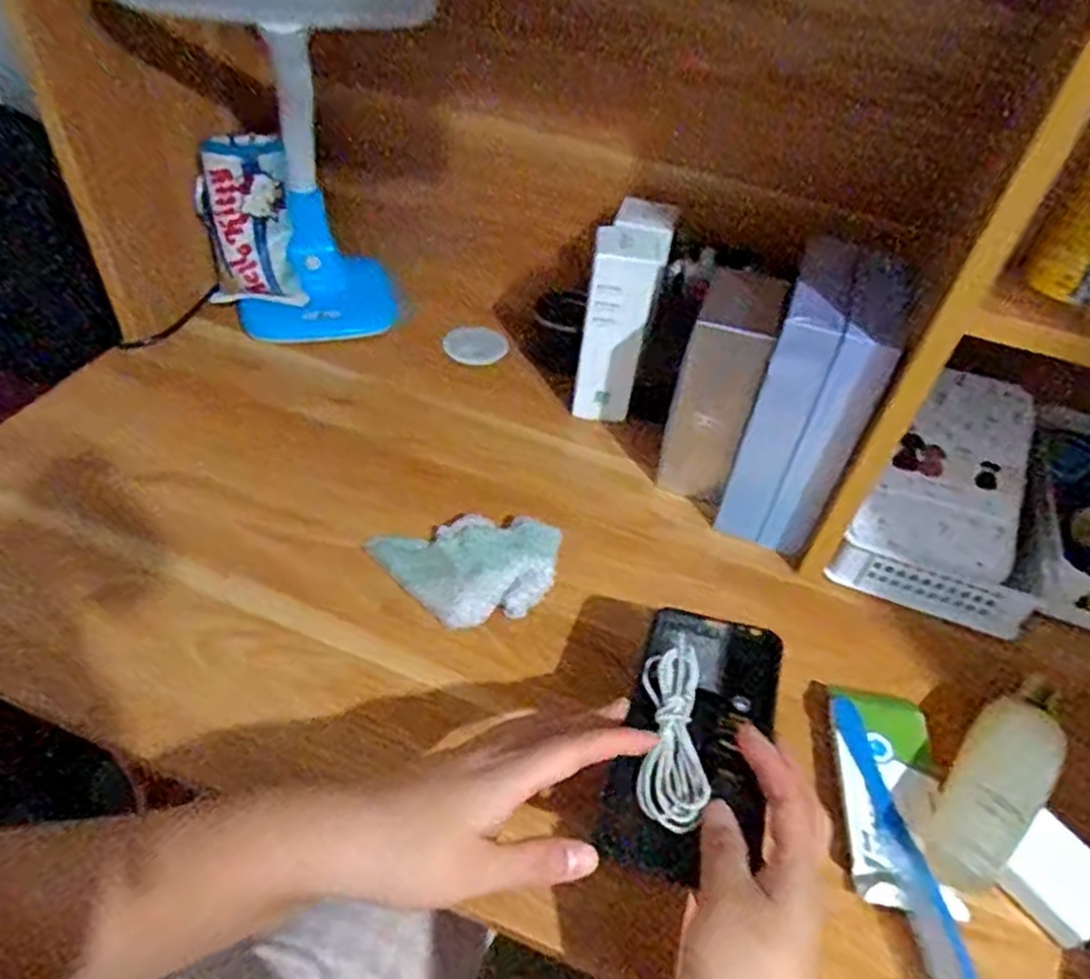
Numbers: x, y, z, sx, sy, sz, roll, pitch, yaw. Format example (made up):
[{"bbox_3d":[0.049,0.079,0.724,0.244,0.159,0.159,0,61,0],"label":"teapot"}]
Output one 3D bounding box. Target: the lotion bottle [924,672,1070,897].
[{"bbox_3d":[0.271,0.165,0.440,0.048,0.036,0.165,36,52,25],"label":"lotion bottle"}]

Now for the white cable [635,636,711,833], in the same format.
[{"bbox_3d":[0.070,0.130,0.405,0.034,0.014,0.103,9,49,2],"label":"white cable"}]

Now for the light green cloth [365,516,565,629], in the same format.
[{"bbox_3d":[-0.054,0.053,0.549,0.129,0.024,0.091,-12,49,-17],"label":"light green cloth"}]

